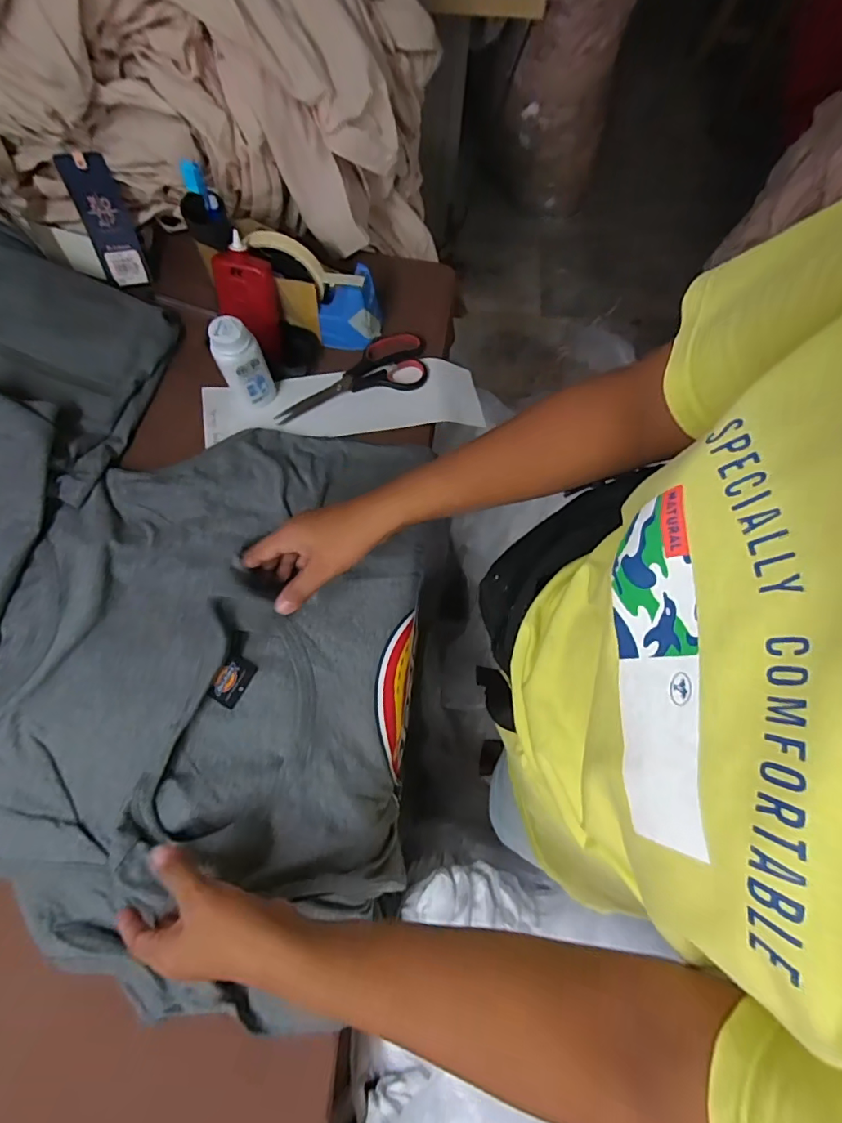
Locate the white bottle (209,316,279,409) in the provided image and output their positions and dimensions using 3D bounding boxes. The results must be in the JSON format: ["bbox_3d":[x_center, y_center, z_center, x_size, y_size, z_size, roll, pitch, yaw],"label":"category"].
[{"bbox_3d":[-0.183,-0.204,0.510,0.044,0.099,0.040,0,73,-1],"label":"white bottle"}]

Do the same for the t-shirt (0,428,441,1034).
[{"bbox_3d":[-0.197,0.101,0.448,0.375,0.063,0.507,6,73,0],"label":"t-shirt"}]

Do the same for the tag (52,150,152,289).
[{"bbox_3d":[-0.341,-0.366,0.536,0.047,0.119,0.010,-13,51,-11],"label":"tag"}]

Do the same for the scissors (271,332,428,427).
[{"bbox_3d":[-0.080,-0.211,0.562,0.180,0.010,0.075,-19,74,-7],"label":"scissors"}]

